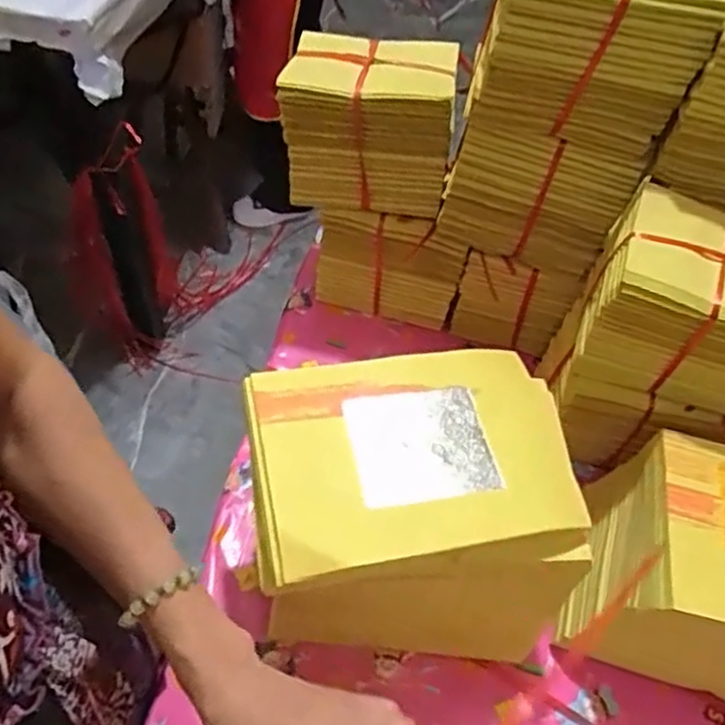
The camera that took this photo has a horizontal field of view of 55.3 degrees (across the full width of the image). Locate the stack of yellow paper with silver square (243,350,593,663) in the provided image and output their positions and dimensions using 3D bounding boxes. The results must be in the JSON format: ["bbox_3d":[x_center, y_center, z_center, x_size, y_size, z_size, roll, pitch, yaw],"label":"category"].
[{"bbox_3d":[0.032,0.129,0.571,0.228,0.188,0.188,-7,55,-11],"label":"stack of yellow paper with silver square"}]

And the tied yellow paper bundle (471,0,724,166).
[{"bbox_3d":[0.190,-0.271,0.582,0.170,0.137,0.096,16,54,6],"label":"tied yellow paper bundle"}]

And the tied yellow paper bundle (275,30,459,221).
[{"bbox_3d":[0.004,-0.238,0.704,0.165,0.129,0.104,6,53,-1],"label":"tied yellow paper bundle"}]

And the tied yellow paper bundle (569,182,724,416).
[{"bbox_3d":[0.286,-0.048,0.602,0.159,0.133,0.119,17,54,7],"label":"tied yellow paper bundle"}]

